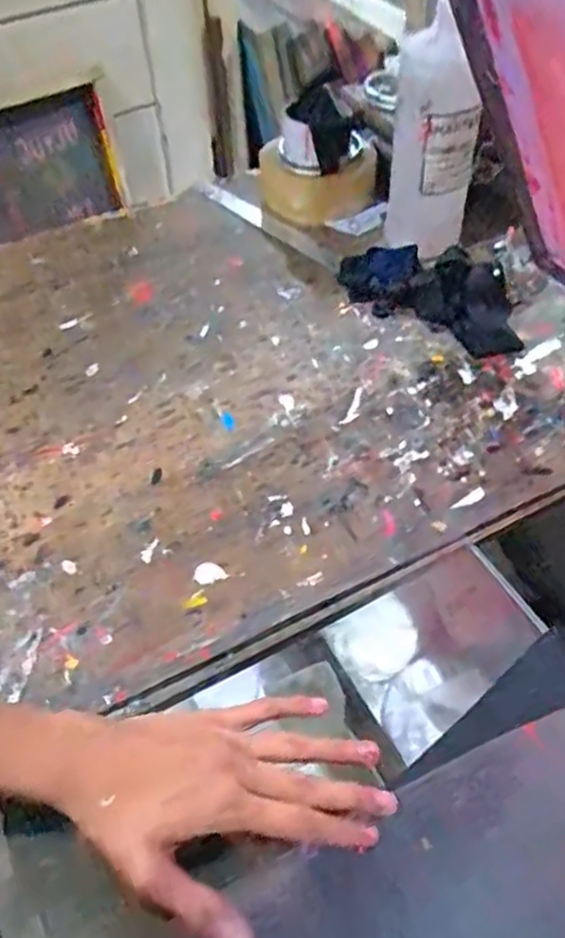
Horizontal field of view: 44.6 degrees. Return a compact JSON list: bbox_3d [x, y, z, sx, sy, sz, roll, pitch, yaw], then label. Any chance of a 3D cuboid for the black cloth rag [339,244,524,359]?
[{"bbox_3d":[0.144,-0.187,0.708,0.186,0.043,0.086,26,56,23],"label":"black cloth rag"}]

